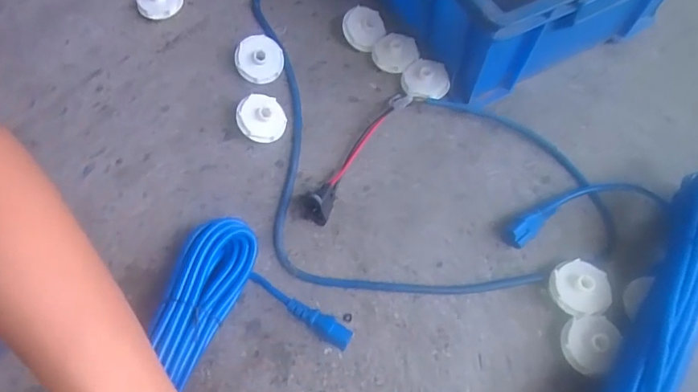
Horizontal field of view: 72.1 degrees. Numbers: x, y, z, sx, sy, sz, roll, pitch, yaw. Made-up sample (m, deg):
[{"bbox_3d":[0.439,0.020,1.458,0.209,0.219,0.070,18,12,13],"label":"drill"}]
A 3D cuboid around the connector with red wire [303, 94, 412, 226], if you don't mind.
[{"bbox_3d":[0.009,-0.043,0.497,0.029,0.038,0.165,33,69,14],"label":"connector with red wire"}]

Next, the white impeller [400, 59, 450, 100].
[{"bbox_3d":[0.089,-0.133,0.551,0.048,0.020,0.049,0,65,0],"label":"white impeller"}]

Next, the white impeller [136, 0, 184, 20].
[{"bbox_3d":[-0.233,-0.239,0.594,0.055,0.024,0.047,-25,67,-11],"label":"white impeller"}]

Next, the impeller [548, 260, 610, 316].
[{"bbox_3d":[0.217,0.089,0.455,0.052,0.028,0.051,0,65,0],"label":"impeller"}]

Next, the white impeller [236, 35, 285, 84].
[{"bbox_3d":[-0.103,-0.159,0.557,0.054,0.014,0.053,-5,97,-23],"label":"white impeller"}]

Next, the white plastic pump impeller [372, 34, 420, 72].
[{"bbox_3d":[0.055,-0.168,0.571,0.054,0.016,0.046,33,94,22],"label":"white plastic pump impeller"}]

